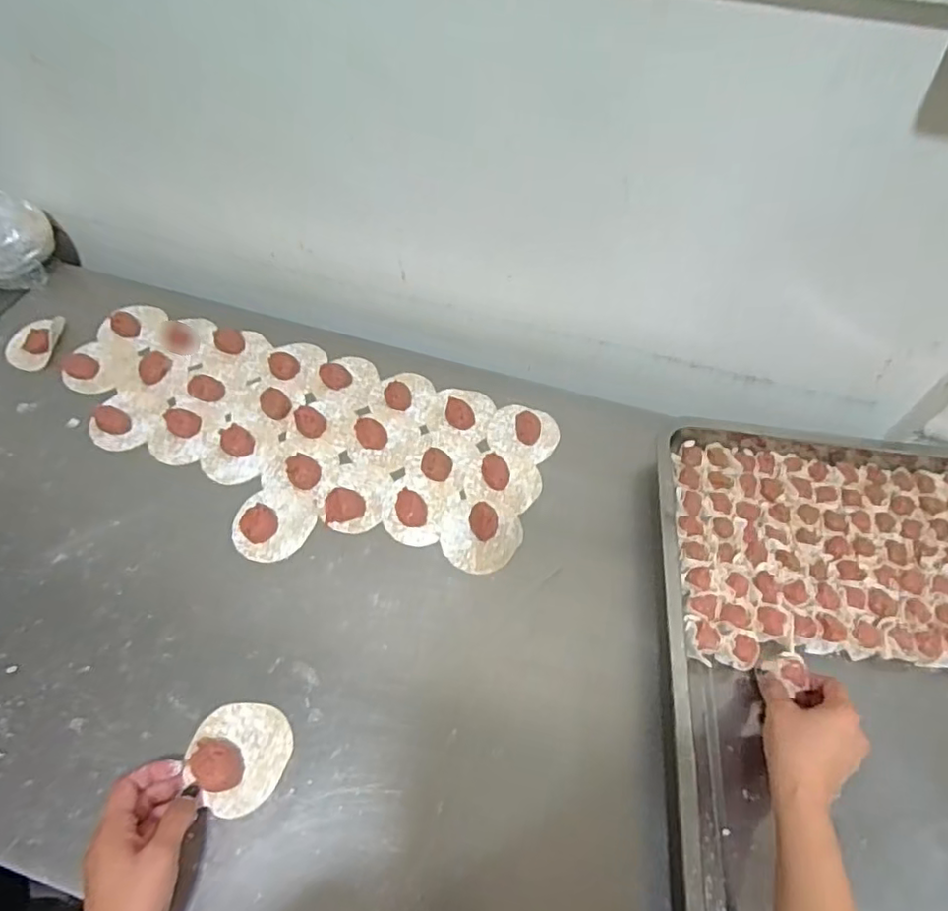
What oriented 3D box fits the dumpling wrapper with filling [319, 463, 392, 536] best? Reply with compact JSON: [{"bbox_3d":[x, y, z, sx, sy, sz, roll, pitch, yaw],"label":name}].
[{"bbox_3d":[-0.127,0.041,0.638,0.068,0.020,0.084,11,57,4],"label":"dumpling wrapper with filling"}]

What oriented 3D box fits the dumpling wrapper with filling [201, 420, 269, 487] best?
[{"bbox_3d":[-0.269,-0.004,0.666,0.072,0.012,0.076,1,57,-2],"label":"dumpling wrapper with filling"}]

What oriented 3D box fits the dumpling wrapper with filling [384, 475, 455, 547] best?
[{"bbox_3d":[-0.063,0.053,0.630,0.069,0.019,0.079,17,58,8],"label":"dumpling wrapper with filling"}]

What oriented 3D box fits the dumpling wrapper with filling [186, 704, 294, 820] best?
[{"bbox_3d":[-0.196,0.247,0.489,0.079,0.025,0.082,1,57,-2],"label":"dumpling wrapper with filling"}]

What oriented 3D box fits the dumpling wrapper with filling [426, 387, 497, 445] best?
[{"bbox_3d":[-0.013,-0.055,0.710,0.073,0.016,0.071,14,57,6],"label":"dumpling wrapper with filling"}]

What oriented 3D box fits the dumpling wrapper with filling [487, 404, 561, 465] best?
[{"bbox_3d":[0.059,-0.032,0.695,0.080,0.017,0.074,17,58,8],"label":"dumpling wrapper with filling"}]

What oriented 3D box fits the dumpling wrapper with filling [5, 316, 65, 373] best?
[{"bbox_3d":[-0.551,-0.140,0.739,0.055,0.023,0.076,6,57,1],"label":"dumpling wrapper with filling"}]

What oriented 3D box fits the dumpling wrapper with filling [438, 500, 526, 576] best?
[{"bbox_3d":[0.006,0.080,0.615,0.082,0.020,0.079,1,57,-2],"label":"dumpling wrapper with filling"}]

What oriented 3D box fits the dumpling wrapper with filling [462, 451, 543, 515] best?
[{"bbox_3d":[0.033,0.026,0.657,0.082,0.017,0.065,15,57,7],"label":"dumpling wrapper with filling"}]

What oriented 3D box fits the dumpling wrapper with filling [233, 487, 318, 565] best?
[{"bbox_3d":[-0.210,0.067,0.616,0.078,0.020,0.084,1,57,-2],"label":"dumpling wrapper with filling"}]

